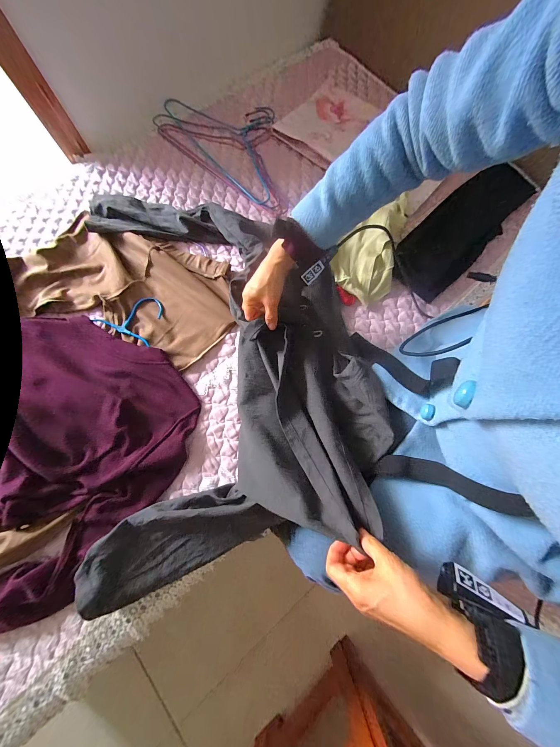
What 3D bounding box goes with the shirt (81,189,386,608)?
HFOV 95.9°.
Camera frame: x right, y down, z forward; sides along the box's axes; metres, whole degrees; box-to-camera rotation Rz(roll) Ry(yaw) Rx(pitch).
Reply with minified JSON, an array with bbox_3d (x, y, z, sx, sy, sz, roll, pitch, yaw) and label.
[{"bbox_3d":[-0.088,-0.073,0.446,0.490,0.108,0.744,-9,76,-4],"label":"shirt"}]

